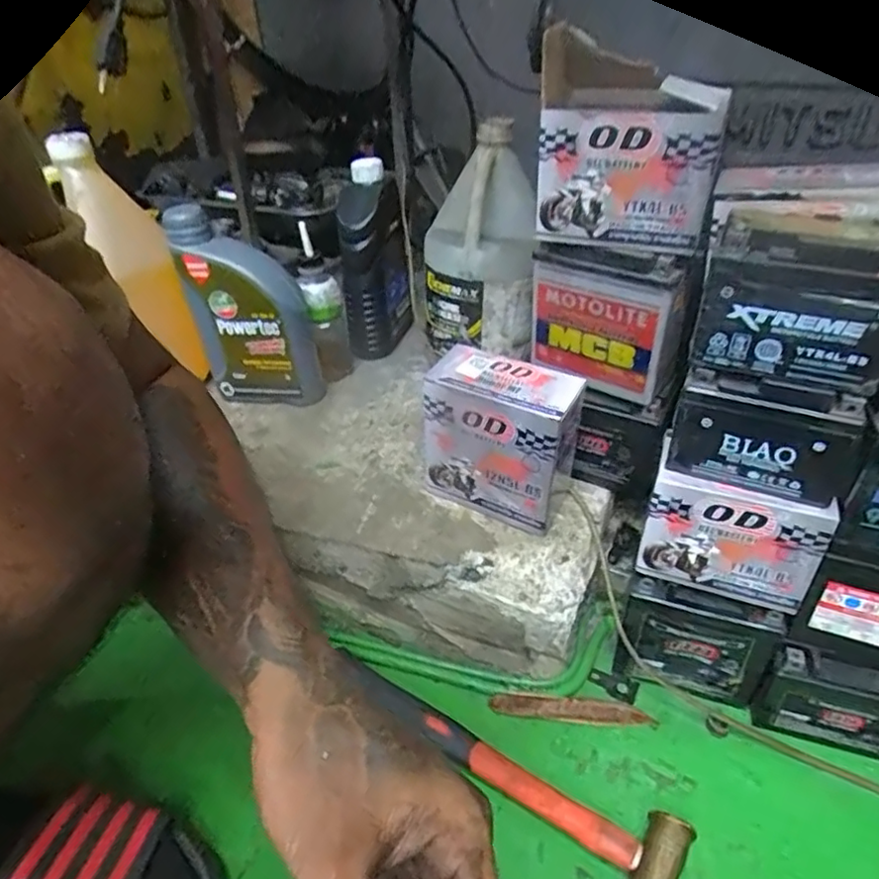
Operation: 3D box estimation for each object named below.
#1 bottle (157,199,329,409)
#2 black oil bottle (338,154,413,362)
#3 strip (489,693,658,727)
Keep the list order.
[{"bbox_3d":[-0.212,-0.140,0.691,0.142,0.216,0.056,5,36,8],"label":"bottle"},{"bbox_3d":[-0.082,-0.226,0.787,0.086,0.238,0.069,-5,16,-8],"label":"black oil bottle"},{"bbox_3d":[0.114,0.233,0.531,0.137,0.012,0.017,3,36,4],"label":"strip"}]

